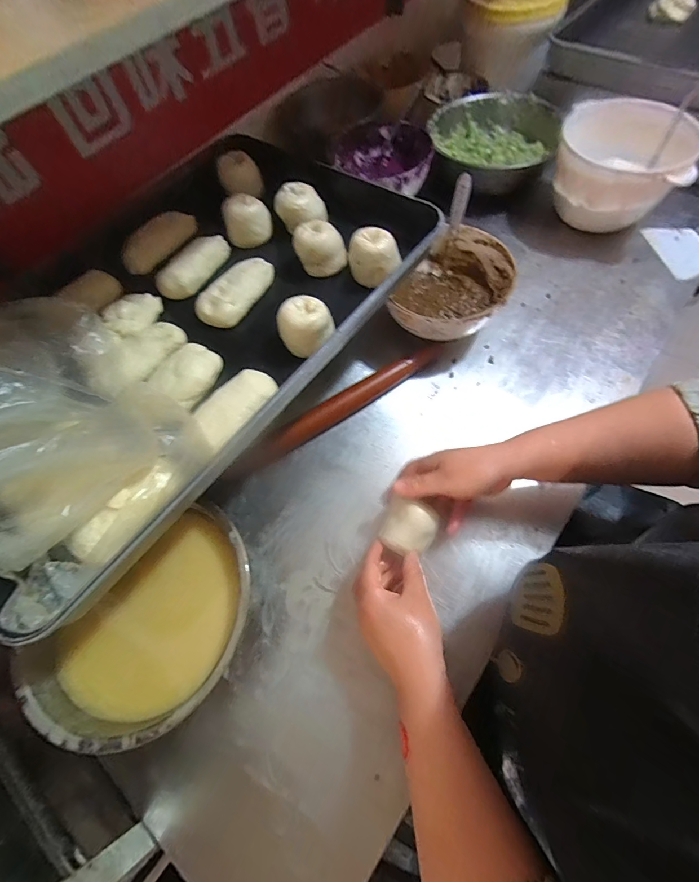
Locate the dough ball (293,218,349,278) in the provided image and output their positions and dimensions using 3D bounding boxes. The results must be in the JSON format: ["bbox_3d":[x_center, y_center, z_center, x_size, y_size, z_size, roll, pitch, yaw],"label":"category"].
[{"bbox_3d":[-0.035,-0.236,0.468,0.053,0.043,0.050,-36,66,-12],"label":"dough ball"}]

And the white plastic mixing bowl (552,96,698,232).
[{"bbox_3d":[0.404,-0.413,0.591,0.180,0.110,0.176,22,68,15],"label":"white plastic mixing bowl"}]

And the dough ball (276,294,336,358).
[{"bbox_3d":[-0.047,-0.126,0.415,0.059,0.044,0.048,-21,64,-5],"label":"dough ball"}]

